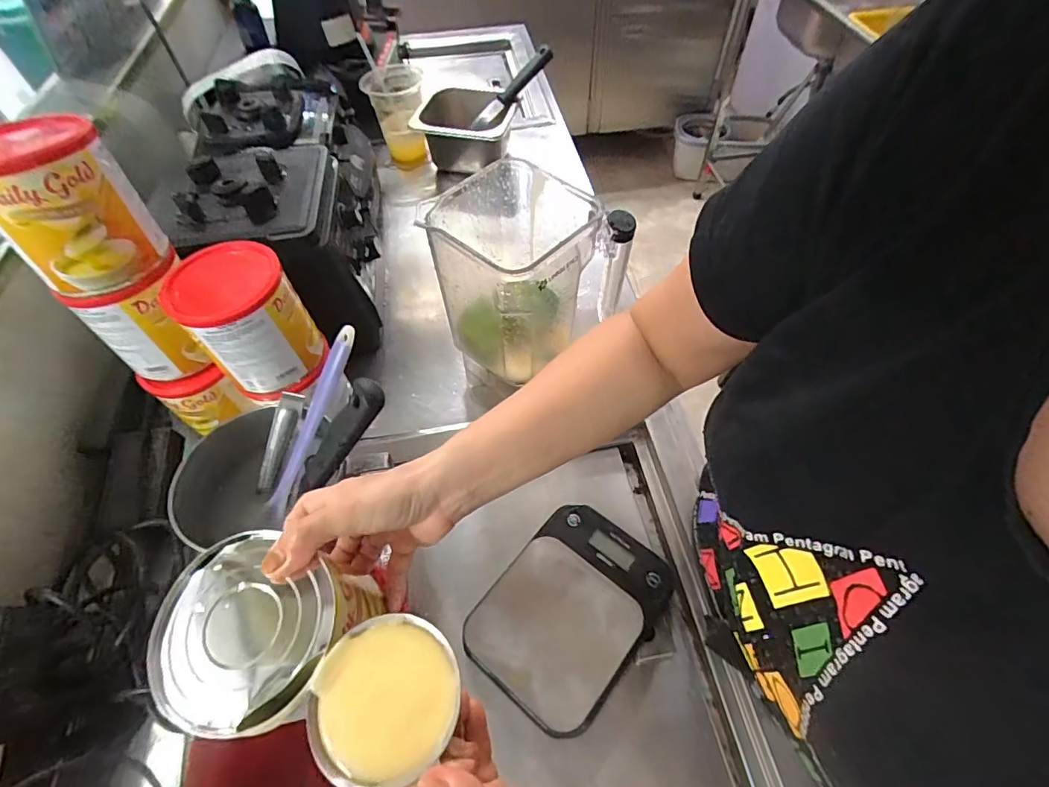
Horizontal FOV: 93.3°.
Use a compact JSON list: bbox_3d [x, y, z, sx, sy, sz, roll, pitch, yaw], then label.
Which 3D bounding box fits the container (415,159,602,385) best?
[{"bbox_3d":[-0.008,-0.124,0.534,0.134,0.172,0.139,39,65,25],"label":"container"}]

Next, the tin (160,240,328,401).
[{"bbox_3d":[-0.266,-0.071,0.484,0.098,0.120,0.100,-1,55,1],"label":"tin"}]

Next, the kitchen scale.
[{"bbox_3d":[0.046,0.210,0.491,0.143,0.018,0.193,34,63,23],"label":"kitchen scale"}]

